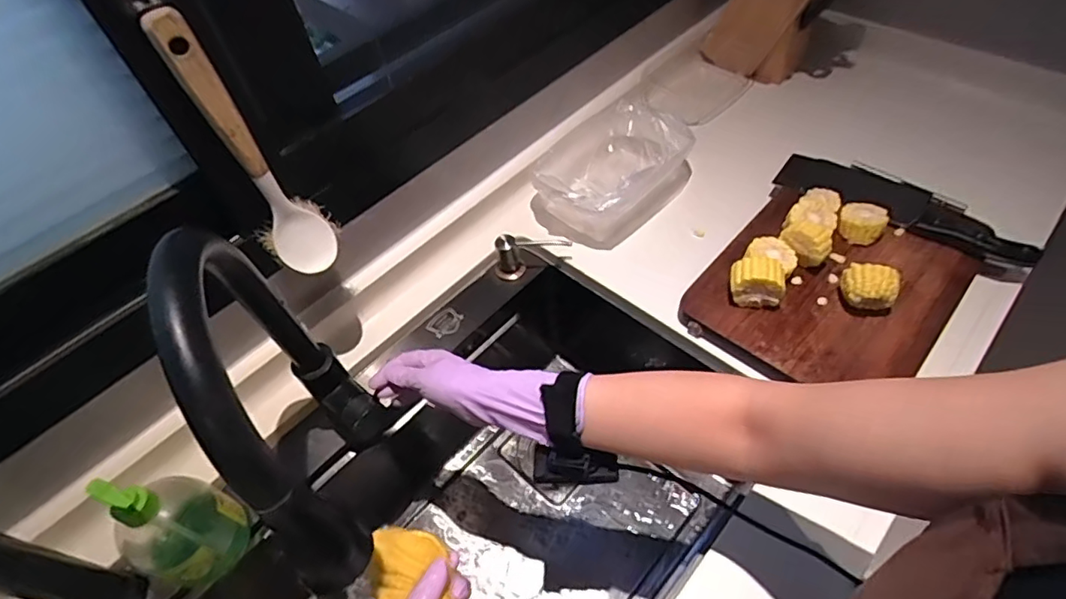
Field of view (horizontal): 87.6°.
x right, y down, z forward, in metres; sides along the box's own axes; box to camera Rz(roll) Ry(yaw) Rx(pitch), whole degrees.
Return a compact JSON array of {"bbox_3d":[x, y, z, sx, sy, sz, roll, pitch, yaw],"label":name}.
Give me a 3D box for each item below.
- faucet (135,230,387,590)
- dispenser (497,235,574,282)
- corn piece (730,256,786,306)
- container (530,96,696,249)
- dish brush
[{"bbox_3d":[-0.181,0.076,0.425,0.050,0.304,0.262,-22,54,-12],"label":"faucet"},{"bbox_3d":[-0.003,-0.067,0.739,0.099,0.069,0.032,-13,53,-5],"label":"dispenser"},{"bbox_3d":[0.250,-0.020,0.623,0.055,0.057,0.033,9,54,11],"label":"corn piece"},{"bbox_3d":[0.111,-0.183,0.784,0.155,0.084,0.233,32,61,25],"label":"container"},{"bbox_3d":[-0.235,-0.121,0.478,0.068,0.234,0.064,-26,55,-15],"label":"dish brush"}]

